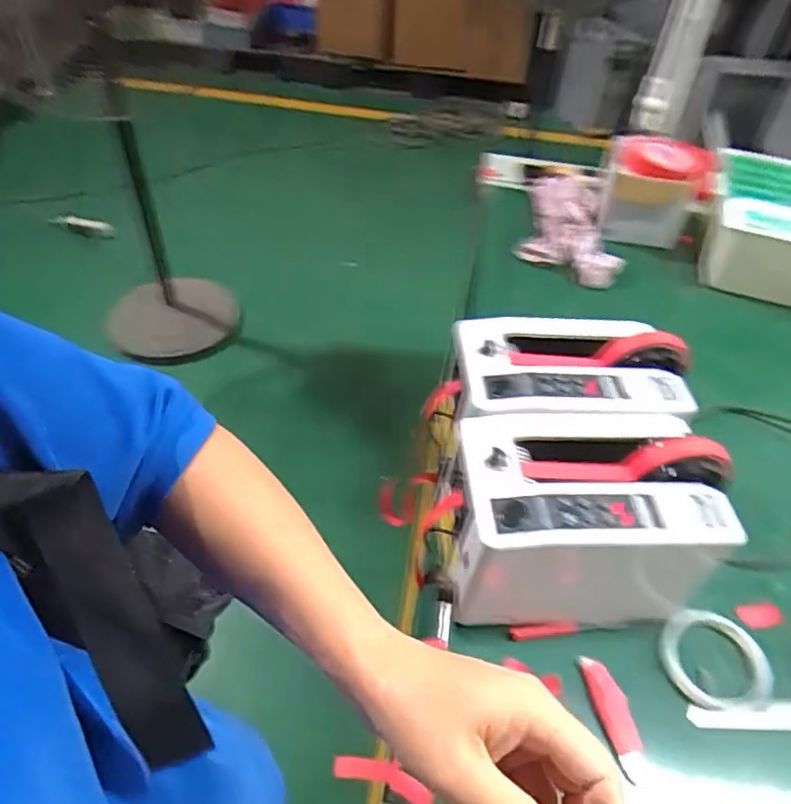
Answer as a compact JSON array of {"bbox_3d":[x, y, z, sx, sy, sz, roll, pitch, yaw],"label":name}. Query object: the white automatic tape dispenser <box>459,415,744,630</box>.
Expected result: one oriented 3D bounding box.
[{"bbox_3d":[0.167,0.113,0.551,0.234,0.149,0.157,-1,48,-5],"label":"white automatic tape dispenser"}]

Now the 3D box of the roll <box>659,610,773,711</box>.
[{"bbox_3d":[0.291,0.231,0.544,0.091,0.017,0.084,2,48,-2],"label":"roll"}]

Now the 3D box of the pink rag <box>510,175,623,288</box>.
[{"bbox_3d":[0.307,-0.315,1.035,0.160,0.051,0.312,13,48,8],"label":"pink rag"}]

